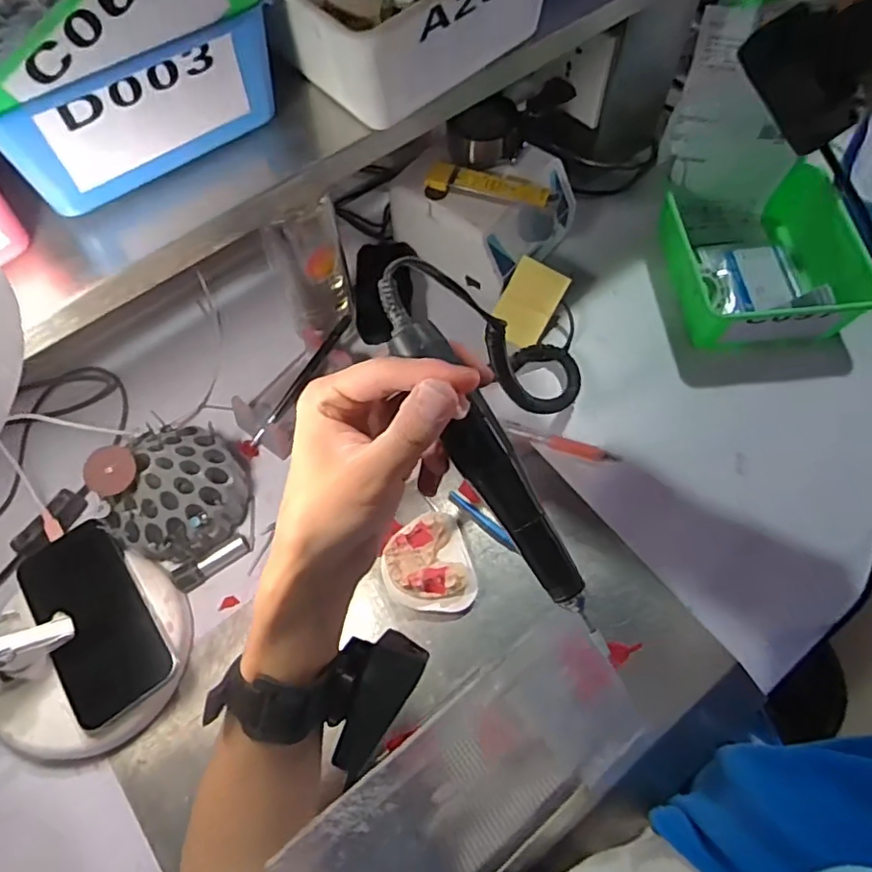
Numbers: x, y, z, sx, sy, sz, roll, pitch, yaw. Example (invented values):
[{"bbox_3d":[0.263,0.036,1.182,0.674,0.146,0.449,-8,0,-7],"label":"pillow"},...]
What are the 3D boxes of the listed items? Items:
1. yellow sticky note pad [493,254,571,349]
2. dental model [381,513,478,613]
[{"bbox_3d":[0.088,-0.125,0.563,0.051,0.008,0.077,30,105,9],"label":"yellow sticky note pad"},{"bbox_3d":[-0.006,0.099,0.458,0.065,0.026,0.072,-17,66,-5],"label":"dental model"}]

